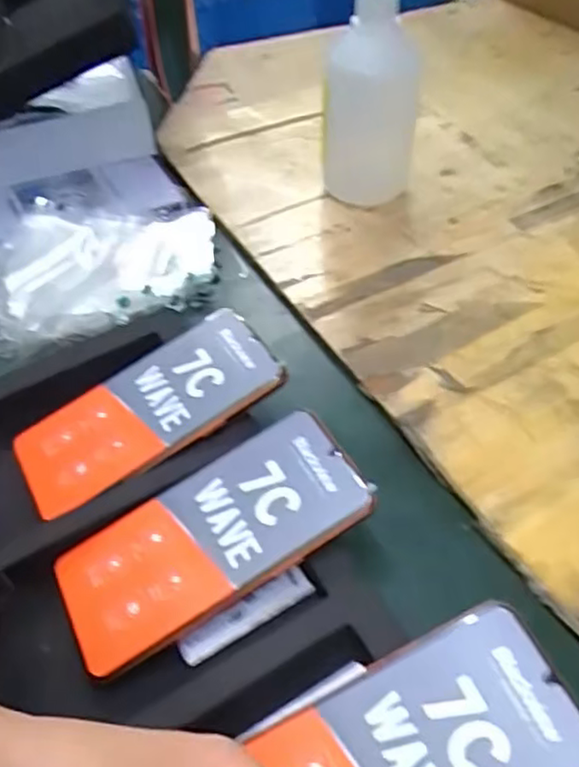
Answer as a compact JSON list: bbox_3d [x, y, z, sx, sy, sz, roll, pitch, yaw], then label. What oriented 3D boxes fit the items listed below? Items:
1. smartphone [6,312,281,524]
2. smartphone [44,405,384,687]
[{"bbox_3d":[-0.086,0.016,0.401,0.158,0.008,0.077,-31,53,-8],"label":"smartphone"},{"bbox_3d":[-0.042,0.079,0.346,0.160,0.005,0.077,-30,52,-5],"label":"smartphone"}]

